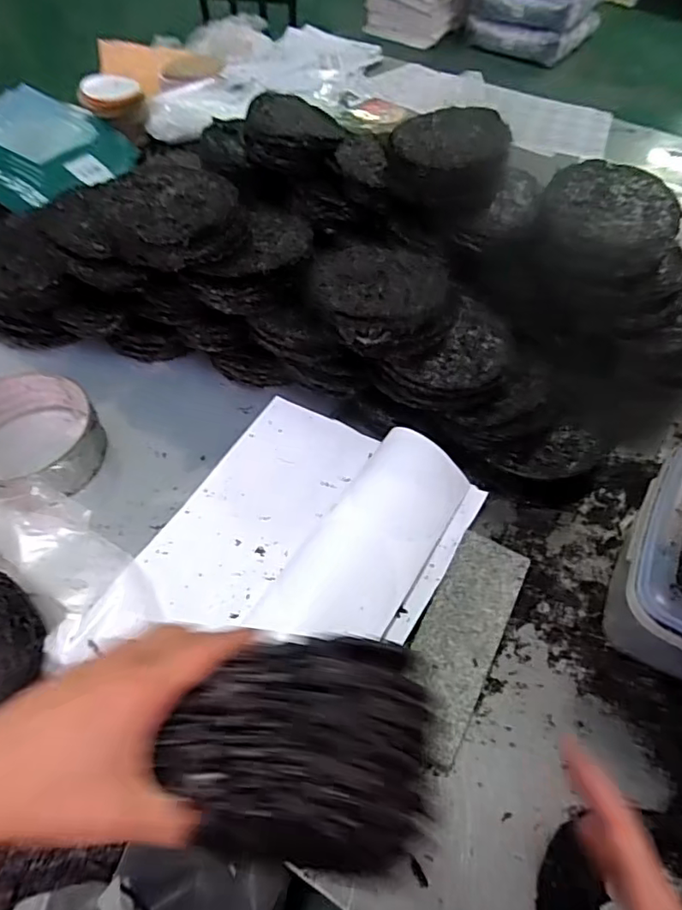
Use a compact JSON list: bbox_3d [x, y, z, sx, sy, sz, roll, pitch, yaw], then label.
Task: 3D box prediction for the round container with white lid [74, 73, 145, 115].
[{"bbox_3d":[-0.564,-0.885,1.355,0.153,0.048,0.144,-20,58,-15],"label":"round container with white lid"}]

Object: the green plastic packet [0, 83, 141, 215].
[{"bbox_3d":[-0.712,-0.709,1.286,0.361,0.075,0.360,22,57,13],"label":"green plastic packet"}]

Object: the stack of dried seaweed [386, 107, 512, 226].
[{"bbox_3d":[0.189,-0.525,1.005,0.208,0.116,0.191,21,56,12],"label":"stack of dried seaweed"}]

